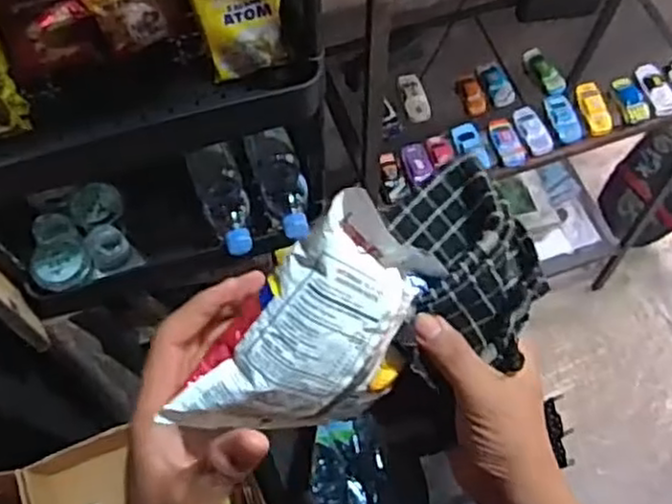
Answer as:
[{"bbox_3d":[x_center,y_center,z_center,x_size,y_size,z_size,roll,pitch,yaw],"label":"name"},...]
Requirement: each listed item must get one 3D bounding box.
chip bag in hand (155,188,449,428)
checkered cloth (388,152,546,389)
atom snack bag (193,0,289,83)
[{"bbox_3d":[-0.009,0.040,0.341,0.144,0.097,0.063,-35,71,-15],"label":"chip bag in hand"},{"bbox_3d":[0.071,0.008,0.392,0.081,0.042,0.113,-2,66,-2],"label":"checkered cloth"},{"bbox_3d":[-0.092,-0.233,0.724,0.088,0.095,0.029,-15,29,-4],"label":"atom snack bag"}]

